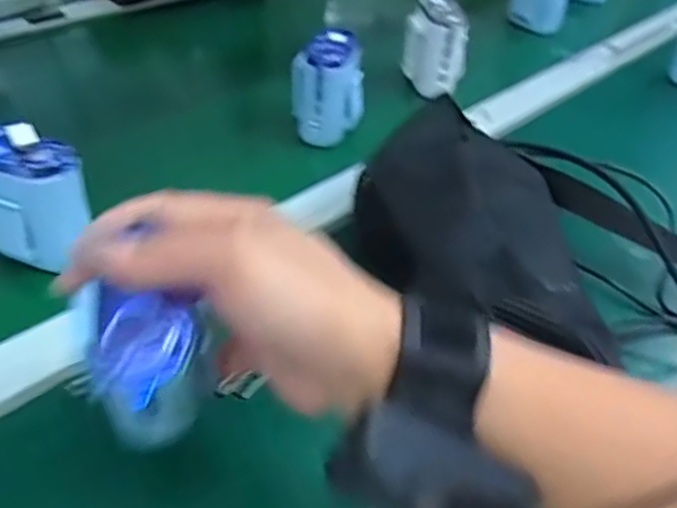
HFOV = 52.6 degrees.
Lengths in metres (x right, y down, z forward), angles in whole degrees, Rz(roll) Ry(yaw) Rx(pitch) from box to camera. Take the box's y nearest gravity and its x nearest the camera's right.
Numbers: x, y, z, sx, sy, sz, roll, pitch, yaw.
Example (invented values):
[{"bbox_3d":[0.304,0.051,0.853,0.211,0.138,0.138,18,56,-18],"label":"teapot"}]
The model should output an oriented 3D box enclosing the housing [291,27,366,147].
[{"bbox_3d":[-0.008,-0.144,0.597,0.062,0.083,0.058,7,40,0],"label":"housing"}]

